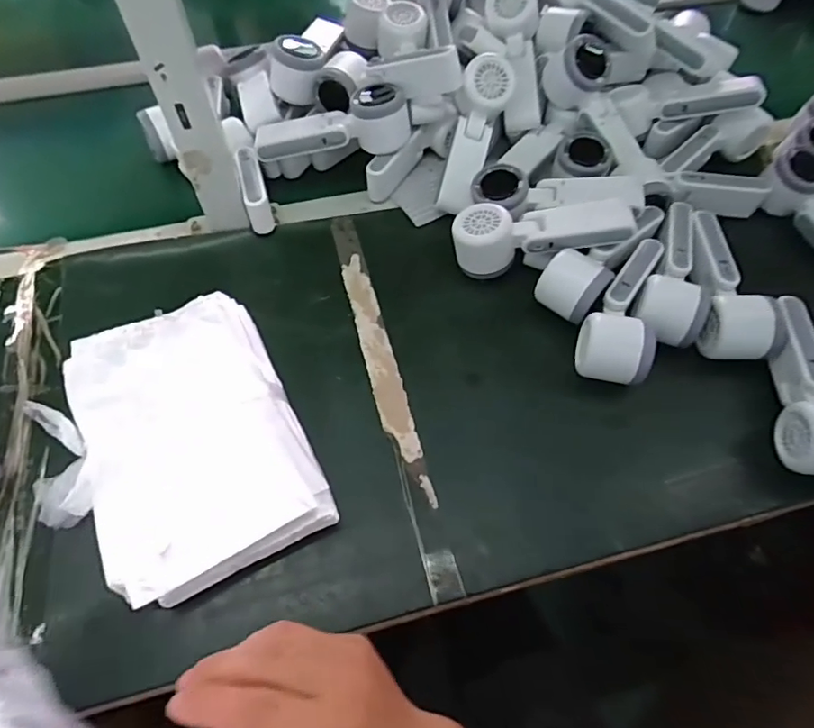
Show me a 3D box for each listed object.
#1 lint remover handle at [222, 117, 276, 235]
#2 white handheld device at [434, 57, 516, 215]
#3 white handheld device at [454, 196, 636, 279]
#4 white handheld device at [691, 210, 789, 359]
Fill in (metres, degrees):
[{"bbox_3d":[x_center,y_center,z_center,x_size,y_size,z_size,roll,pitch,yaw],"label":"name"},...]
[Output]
[{"bbox_3d":[-0.170,-0.207,0.581,0.027,0.036,0.155,-17,60,-10],"label":"lint remover handle"},{"bbox_3d":[0.071,-0.244,0.574,0.054,0.045,0.171,17,91,9],"label":"white handheld device"},{"bbox_3d":[0.131,-0.128,0.523,0.166,0.054,0.054,-7,58,10],"label":"white handheld device"},{"bbox_3d":[0.306,-0.074,0.516,0.062,0.062,0.156,9,59,5],"label":"white handheld device"}]

